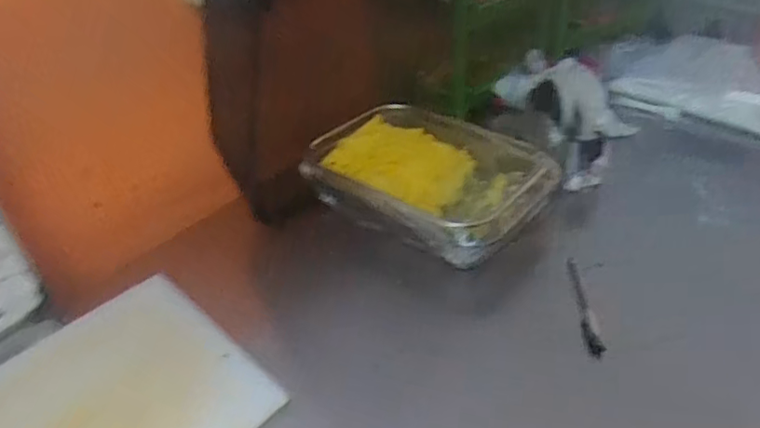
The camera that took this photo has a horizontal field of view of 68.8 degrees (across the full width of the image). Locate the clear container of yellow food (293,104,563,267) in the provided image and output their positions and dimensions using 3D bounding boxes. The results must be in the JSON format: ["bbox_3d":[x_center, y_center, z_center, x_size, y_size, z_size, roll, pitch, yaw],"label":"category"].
[{"bbox_3d":[0.062,-0.050,0.750,0.302,0.072,0.213,25,45,31],"label":"clear container of yellow food"}]

